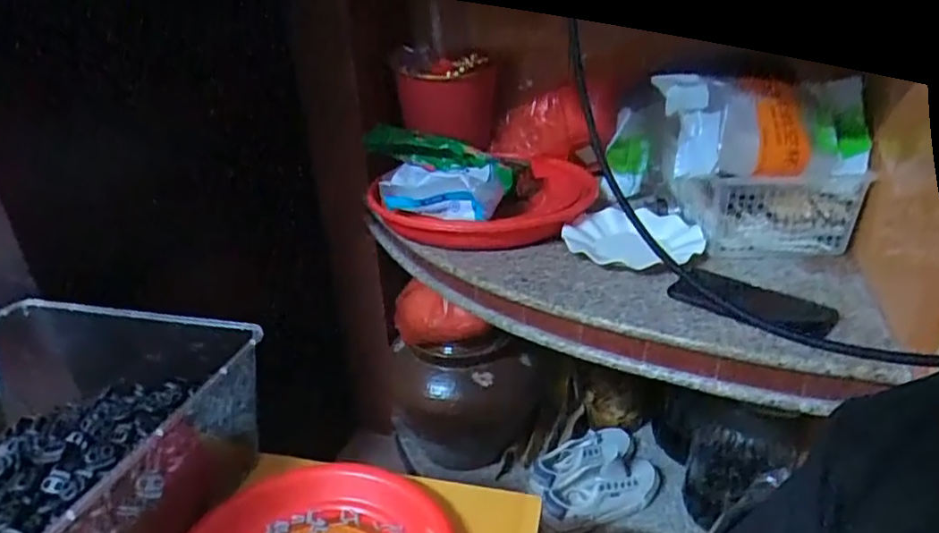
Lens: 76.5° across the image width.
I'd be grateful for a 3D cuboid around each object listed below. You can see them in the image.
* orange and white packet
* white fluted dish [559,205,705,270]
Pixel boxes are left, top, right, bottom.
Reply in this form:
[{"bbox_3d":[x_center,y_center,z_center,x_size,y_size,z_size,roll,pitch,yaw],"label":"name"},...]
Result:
[{"bbox_3d":[0.387,-0.179,0.753,0.279,0.131,0.041,-2,-7,-12],"label":"orange and white packet"},{"bbox_3d":[0.230,-0.041,0.829,0.174,0.024,0.178,-2,26,1],"label":"white fluted dish"}]

